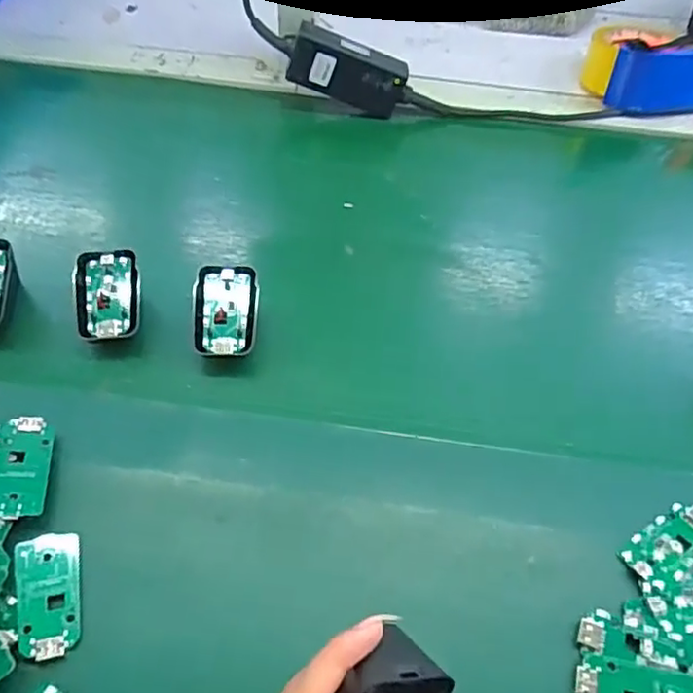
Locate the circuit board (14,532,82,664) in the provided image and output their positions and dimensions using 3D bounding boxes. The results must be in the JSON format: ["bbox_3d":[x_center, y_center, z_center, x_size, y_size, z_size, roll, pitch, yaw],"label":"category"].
[{"bbox_3d":[-0.159,0.132,0.327,0.031,0.007,0.062,-13,56,-14],"label":"circuit board"}]

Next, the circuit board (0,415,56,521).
[{"bbox_3d":[-0.192,0.071,0.359,0.031,0.005,0.063,7,50,-16],"label":"circuit board"}]

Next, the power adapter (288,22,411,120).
[{"bbox_3d":[0.006,-0.273,0.605,0.121,0.051,0.031,16,52,-15],"label":"power adapter"}]

